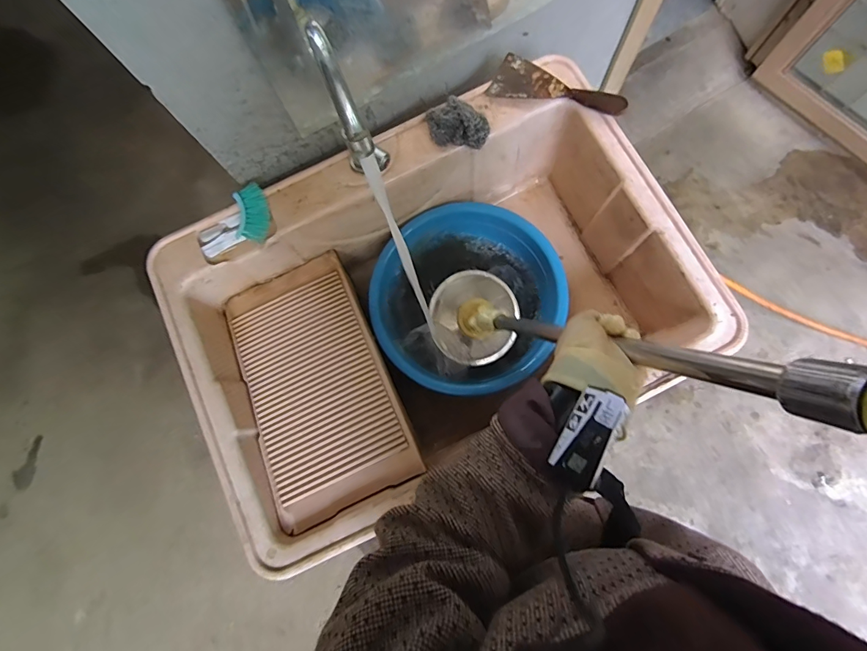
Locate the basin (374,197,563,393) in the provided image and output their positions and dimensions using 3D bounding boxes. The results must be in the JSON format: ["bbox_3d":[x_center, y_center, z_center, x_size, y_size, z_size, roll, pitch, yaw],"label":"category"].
[{"bbox_3d":[0.055,-0.048,0.797,0.323,0.099,0.335,0,78,1],"label":"basin"}]

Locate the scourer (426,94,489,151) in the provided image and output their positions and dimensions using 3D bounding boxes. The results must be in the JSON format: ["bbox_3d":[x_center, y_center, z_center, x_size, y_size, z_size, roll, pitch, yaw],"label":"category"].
[{"bbox_3d":[0.040,-0.331,0.681,0.101,0.043,0.076,6,79,5],"label":"scourer"}]

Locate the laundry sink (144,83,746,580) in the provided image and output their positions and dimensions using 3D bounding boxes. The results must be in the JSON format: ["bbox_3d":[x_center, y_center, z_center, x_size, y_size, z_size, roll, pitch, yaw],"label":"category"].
[{"bbox_3d":[-0.008,-0.031,0.753,0.773,0.255,0.555,-28,78,-2],"label":"laundry sink"}]

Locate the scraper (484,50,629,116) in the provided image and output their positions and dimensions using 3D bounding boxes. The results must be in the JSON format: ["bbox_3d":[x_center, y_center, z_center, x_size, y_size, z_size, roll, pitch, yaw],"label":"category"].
[{"bbox_3d":[0.200,-0.377,0.690,0.209,0.029,0.081,27,82,8],"label":"scraper"}]

